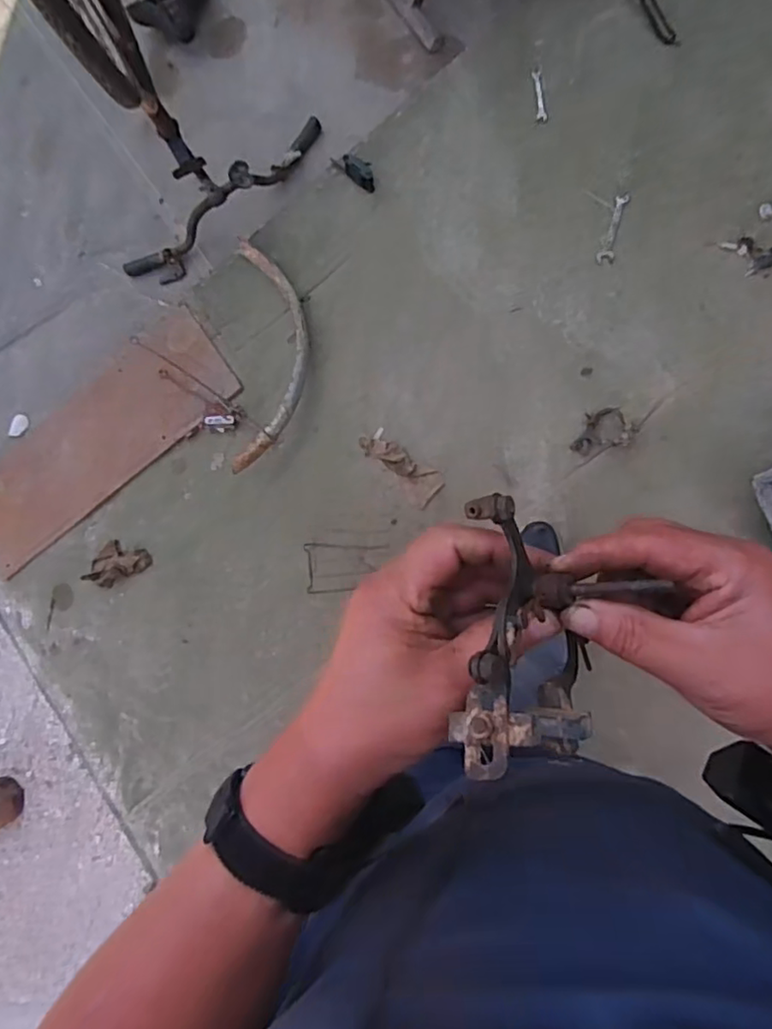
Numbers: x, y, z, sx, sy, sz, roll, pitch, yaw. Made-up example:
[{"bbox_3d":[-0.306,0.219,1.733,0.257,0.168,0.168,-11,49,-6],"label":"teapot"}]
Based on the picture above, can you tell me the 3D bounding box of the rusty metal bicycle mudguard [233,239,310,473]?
[{"bbox_3d":[-0.250,-0.354,1.329,0.165,0.081,0.499,0,89,10],"label":"rusty metal bicycle mudguard"}]

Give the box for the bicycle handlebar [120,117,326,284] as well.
[{"bbox_3d":[-0.364,-0.683,1.346,0.538,0.105,0.094,-35,83,8],"label":"bicycle handlebar"}]

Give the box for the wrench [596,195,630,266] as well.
[{"bbox_3d":[0.458,-0.574,1.246,0.034,0.004,0.146,15,88,13],"label":"wrench"}]

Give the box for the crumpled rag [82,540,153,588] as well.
[{"bbox_3d":[-0.626,0.114,1.424,0.166,0.022,0.085,-27,80,8],"label":"crumpled rag"}]

